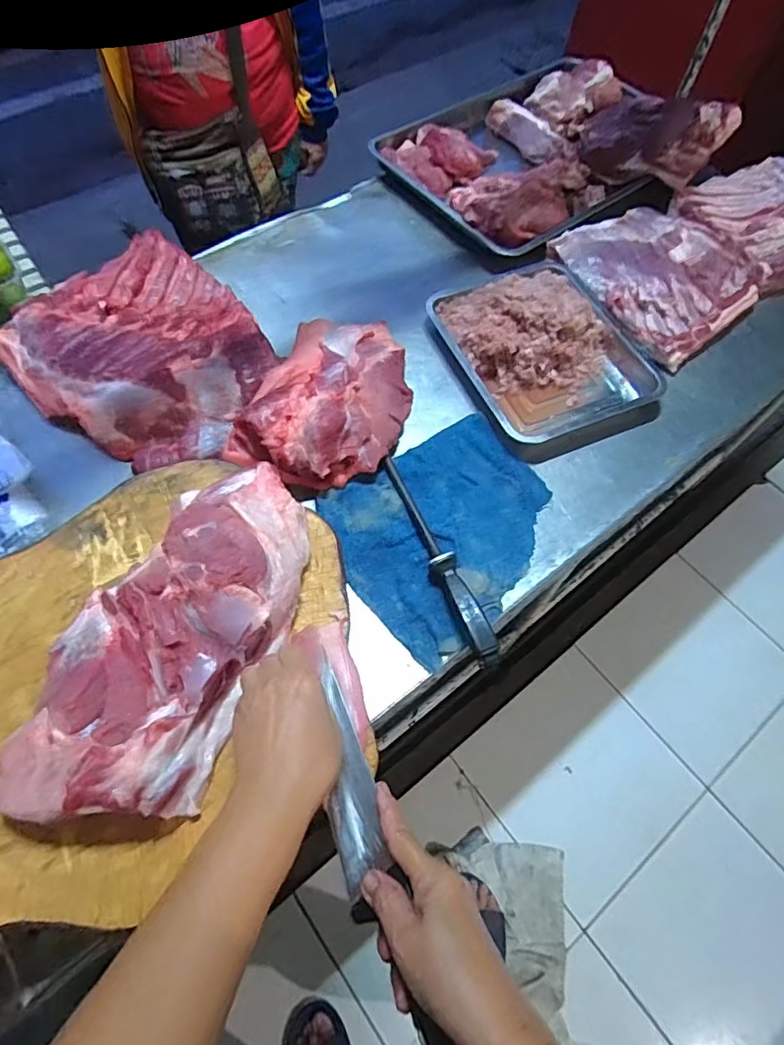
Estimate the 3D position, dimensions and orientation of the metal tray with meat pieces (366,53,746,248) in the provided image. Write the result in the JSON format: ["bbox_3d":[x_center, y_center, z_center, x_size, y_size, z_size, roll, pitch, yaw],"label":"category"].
[{"bbox_3d":[0.267,-0.710,1.011,0.536,0.123,0.450,-27,67,-17],"label":"metal tray with meat pieces"}]

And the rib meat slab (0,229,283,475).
[{"bbox_3d":[-0.326,-0.234,0.756,0.356,0.043,0.303,37,66,15],"label":"rib meat slab"}]

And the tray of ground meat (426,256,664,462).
[{"bbox_3d":[0.224,-0.267,0.791,0.255,0.079,0.325,-19,65,-13],"label":"tray of ground meat"}]

